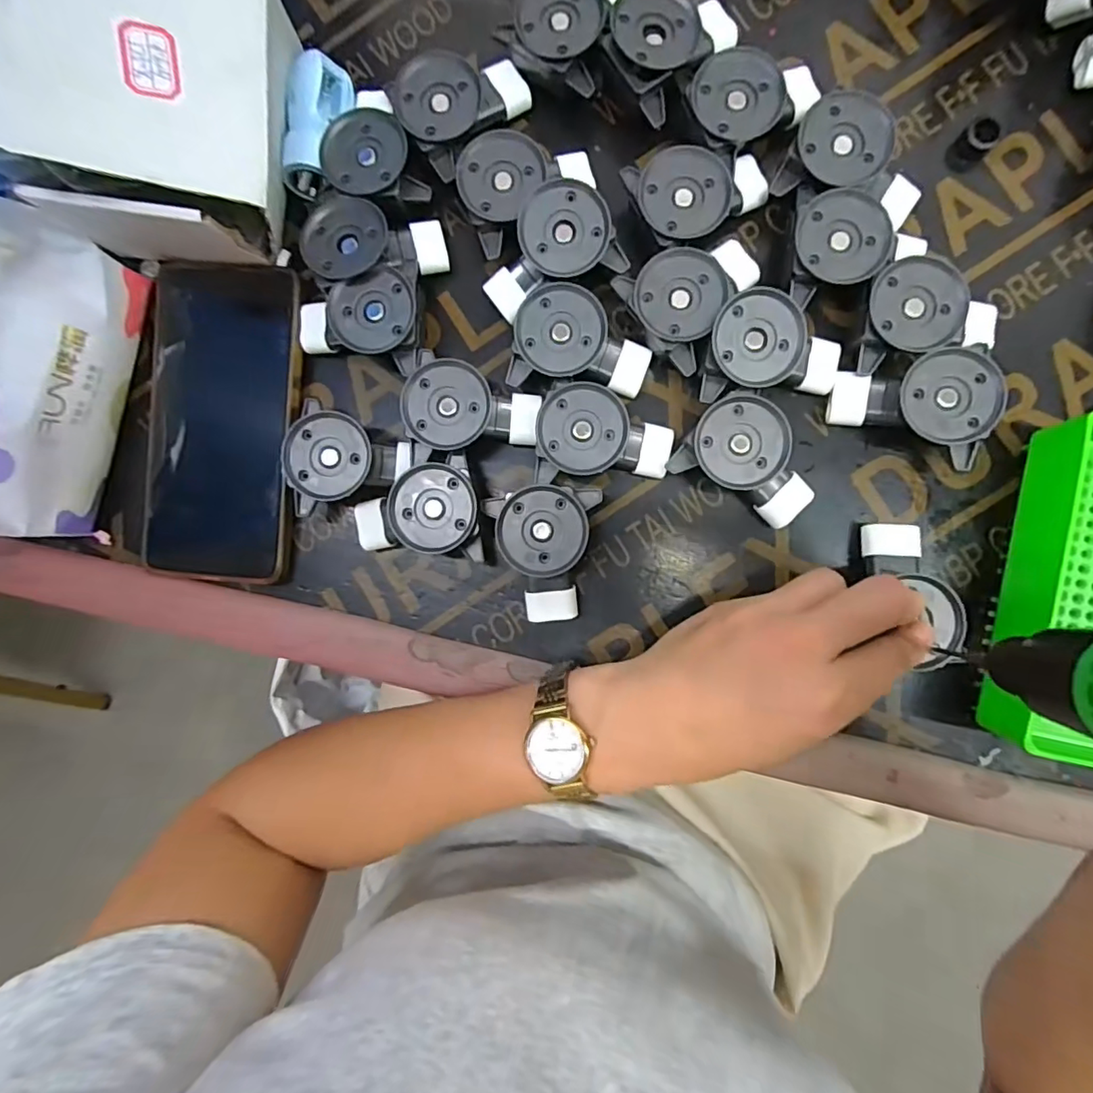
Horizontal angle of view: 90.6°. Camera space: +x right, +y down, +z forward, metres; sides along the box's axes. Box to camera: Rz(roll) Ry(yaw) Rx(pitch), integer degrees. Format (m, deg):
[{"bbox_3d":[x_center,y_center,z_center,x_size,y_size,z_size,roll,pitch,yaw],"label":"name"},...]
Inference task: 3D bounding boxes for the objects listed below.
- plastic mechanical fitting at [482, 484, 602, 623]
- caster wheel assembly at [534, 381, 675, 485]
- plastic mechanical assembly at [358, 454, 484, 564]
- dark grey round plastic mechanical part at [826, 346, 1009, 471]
[{"bbox_3d":[0.001,0.004,0.268,0.053,0.030,0.064,-9,88,4],"label":"plastic mechanical fitting"},{"bbox_3d":[0.029,-0.053,0.267,0.064,0.028,0.044,3,89,4],"label":"caster wheel assembly"},{"bbox_3d":[-0.065,-0.019,0.273,0.064,0.030,0.048,-1,89,4],"label":"plastic mechanical assembly"},{"bbox_3d":[0.171,-0.069,0.256,0.065,0.031,0.048,12,90,4],"label":"dark grey round plastic mechanical part"}]

